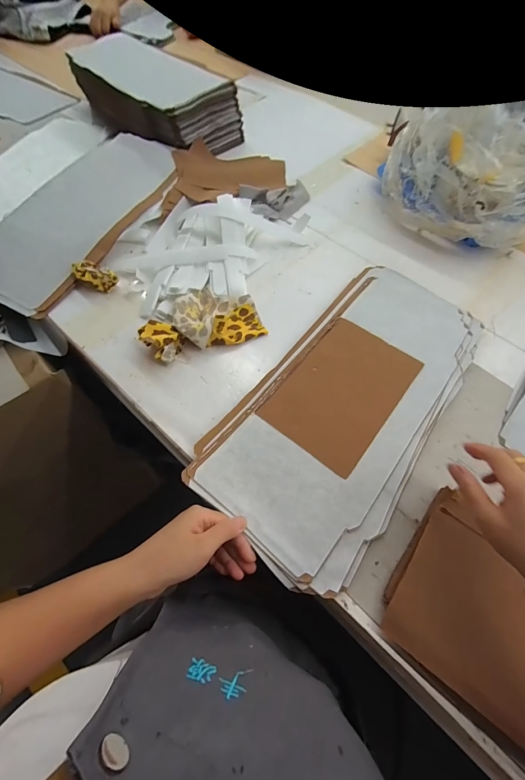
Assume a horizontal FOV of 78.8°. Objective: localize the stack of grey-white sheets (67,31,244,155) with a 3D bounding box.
[{"bbox_3d":[-0.255,-0.646,0.701,0.406,0.089,0.188,37,67,17],"label":"stack of grey-white sheets"}]

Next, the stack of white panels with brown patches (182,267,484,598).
[{"bbox_3d":[0.121,0.003,0.416,0.215,0.029,0.440,37,70,16],"label":"stack of white panels with brown patches"}]

